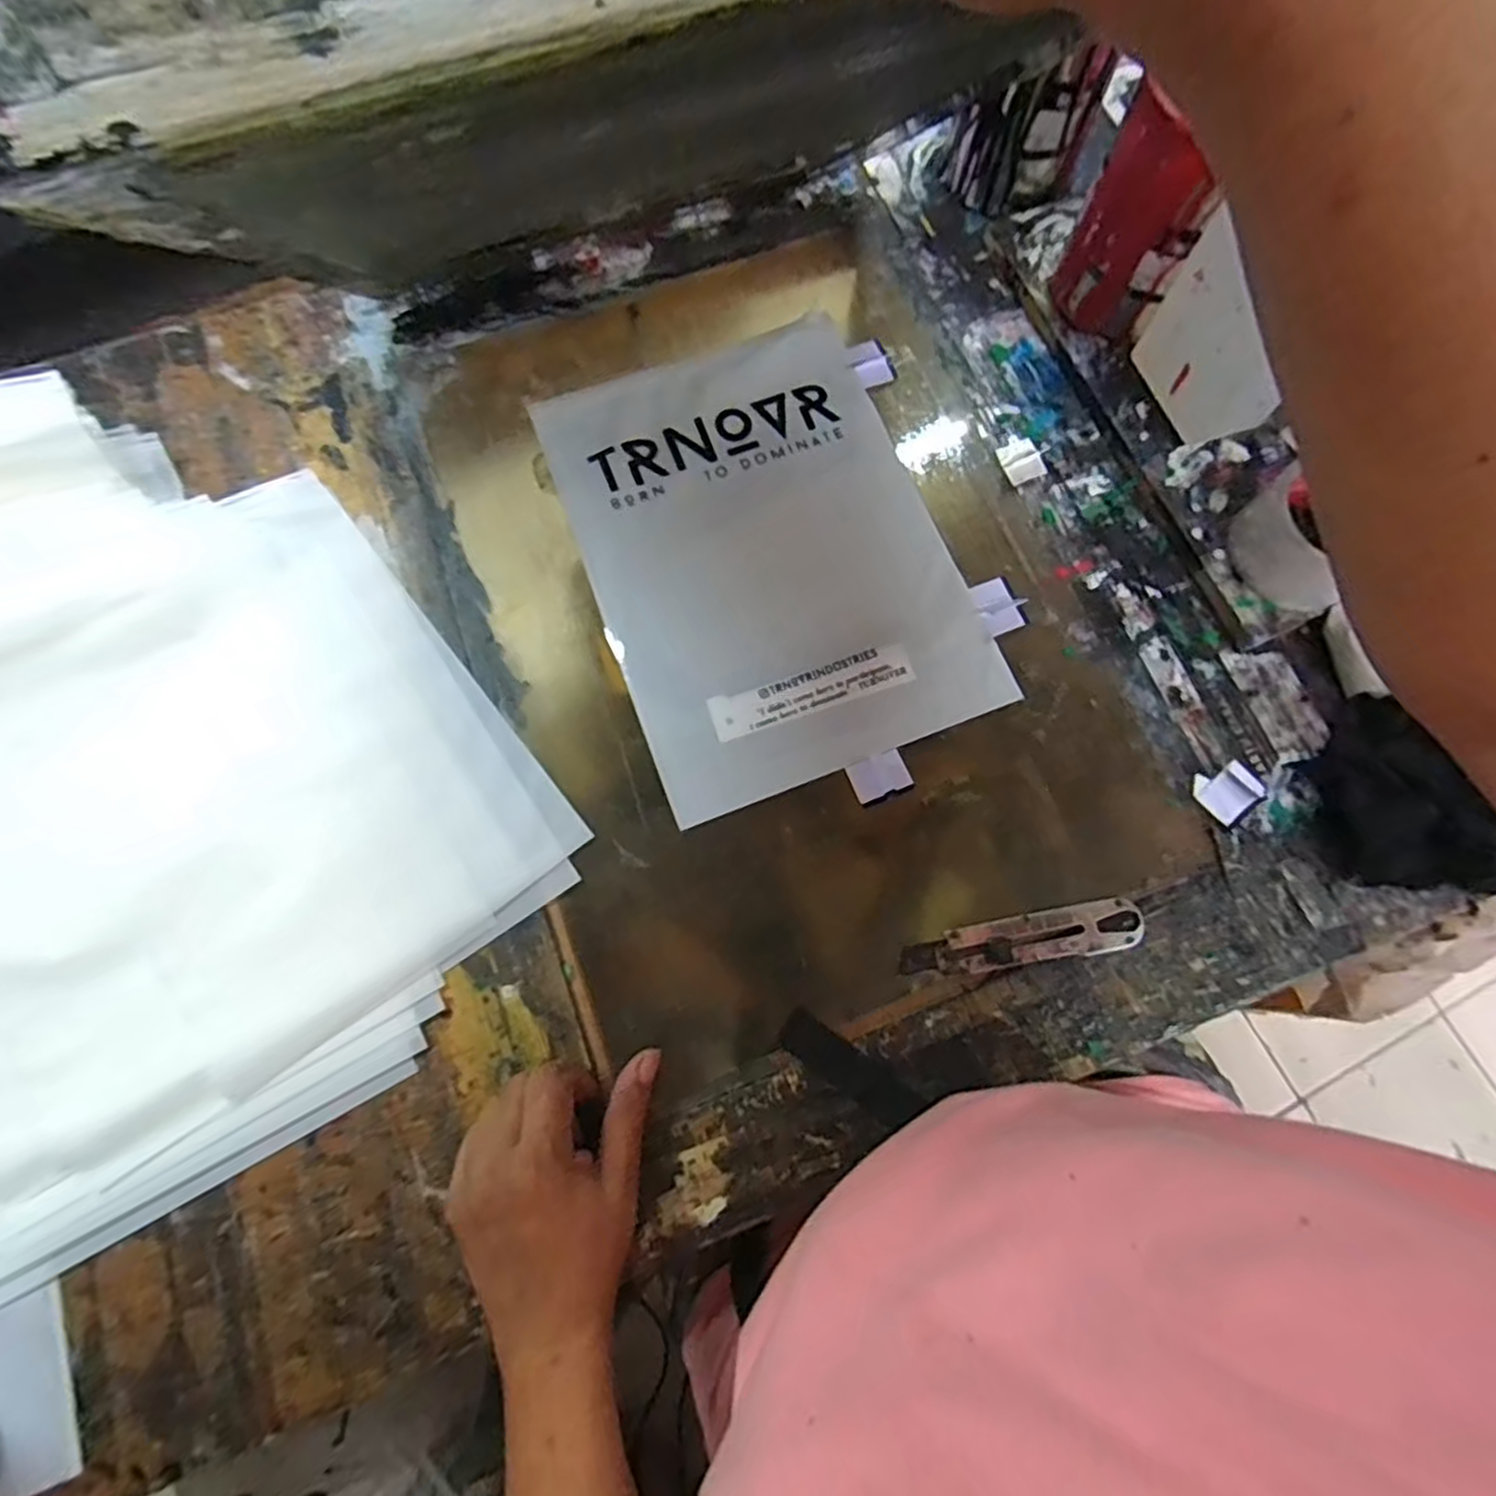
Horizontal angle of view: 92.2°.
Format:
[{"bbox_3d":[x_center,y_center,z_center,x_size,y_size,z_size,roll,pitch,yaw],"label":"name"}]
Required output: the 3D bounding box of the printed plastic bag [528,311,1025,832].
[{"bbox_3d":[0.011,-0.146,0.522,0.247,0.005,0.341,-20,76,-7],"label":"printed plastic bag"}]

